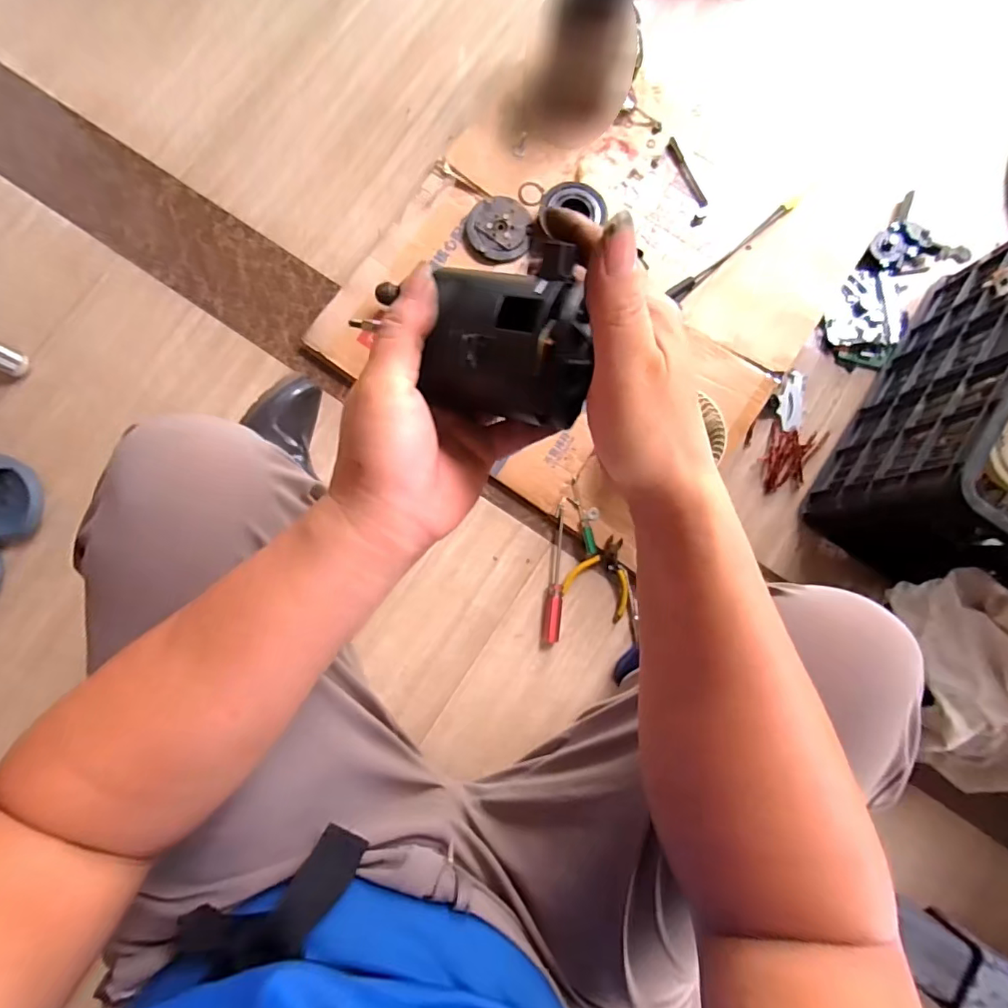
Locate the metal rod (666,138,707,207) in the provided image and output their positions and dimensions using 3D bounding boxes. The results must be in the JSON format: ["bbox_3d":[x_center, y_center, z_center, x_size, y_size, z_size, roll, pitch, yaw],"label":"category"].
[{"bbox_3d":[0.296,-0.537,0.834,0.019,0.009,0.123,-24,86,-4],"label":"metal rod"}]

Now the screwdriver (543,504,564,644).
[{"bbox_3d":[0.079,0.103,0.755,0.025,0.020,0.196,6,84,-1],"label":"screwdriver"}]

